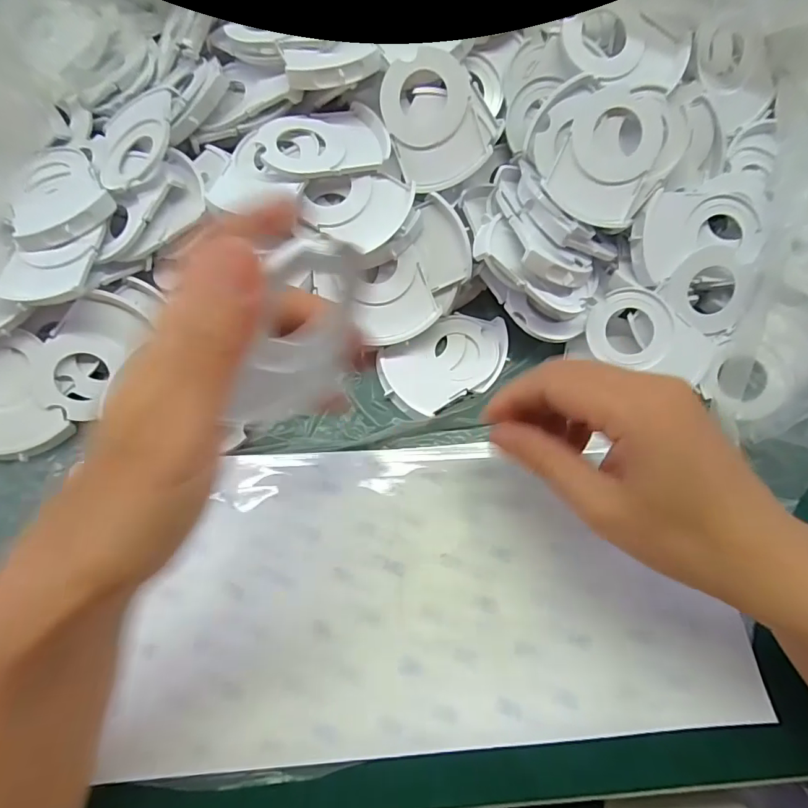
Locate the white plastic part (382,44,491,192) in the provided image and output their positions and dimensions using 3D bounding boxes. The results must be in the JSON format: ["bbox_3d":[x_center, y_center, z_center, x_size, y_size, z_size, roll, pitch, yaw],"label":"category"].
[{"bbox_3d":[0.018,-0.176,0.294,0.055,0.007,0.075,-19,104,12],"label":"white plastic part"}]

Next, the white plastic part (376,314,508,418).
[{"bbox_3d":[0.029,-0.029,0.308,0.089,0.008,0.056,-28,70,-11],"label":"white plastic part"}]

